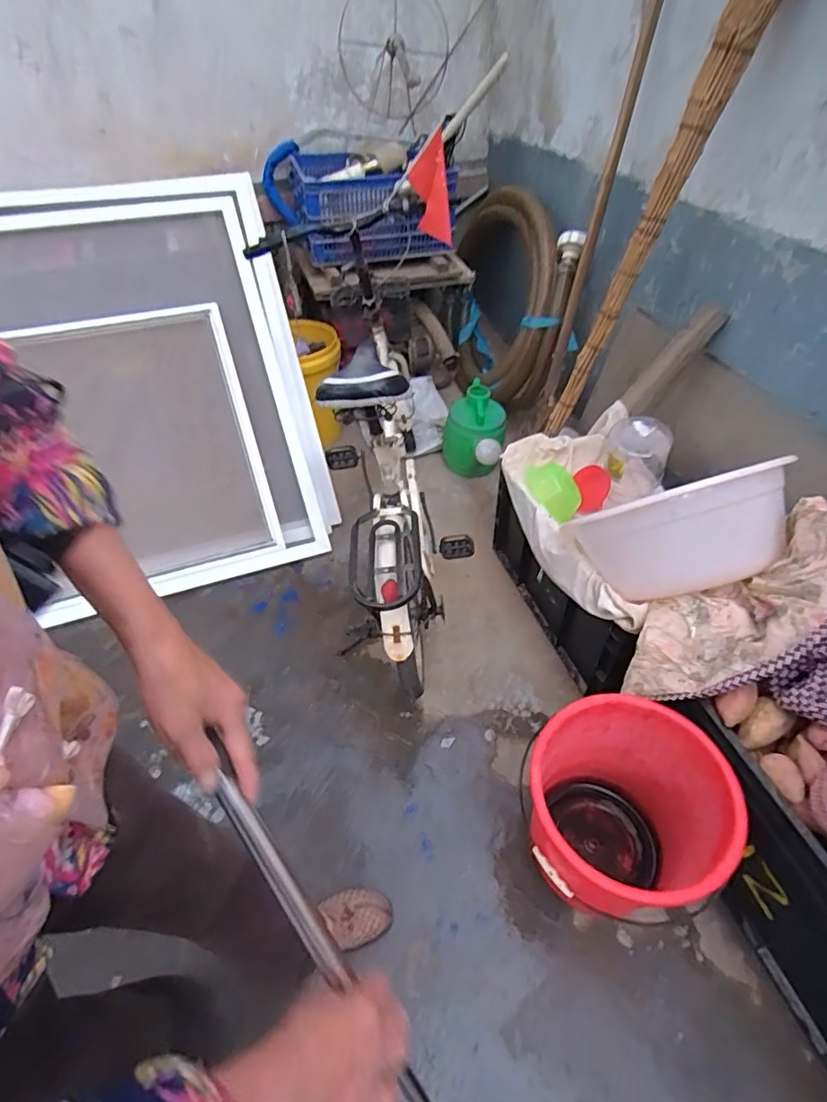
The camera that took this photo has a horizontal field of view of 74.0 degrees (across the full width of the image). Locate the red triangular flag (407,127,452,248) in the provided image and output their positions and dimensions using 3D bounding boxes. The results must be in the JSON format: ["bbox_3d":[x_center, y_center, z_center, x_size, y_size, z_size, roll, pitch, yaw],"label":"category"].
[{"bbox_3d":[0.036,-0.809,1.220,0.082,0.060,0.212,-5,89,-3],"label":"red triangular flag"}]

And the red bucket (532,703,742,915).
[{"bbox_3d":[0.365,0.482,0.987,0.316,0.319,0.296,-1,46,1],"label":"red bucket"}]

